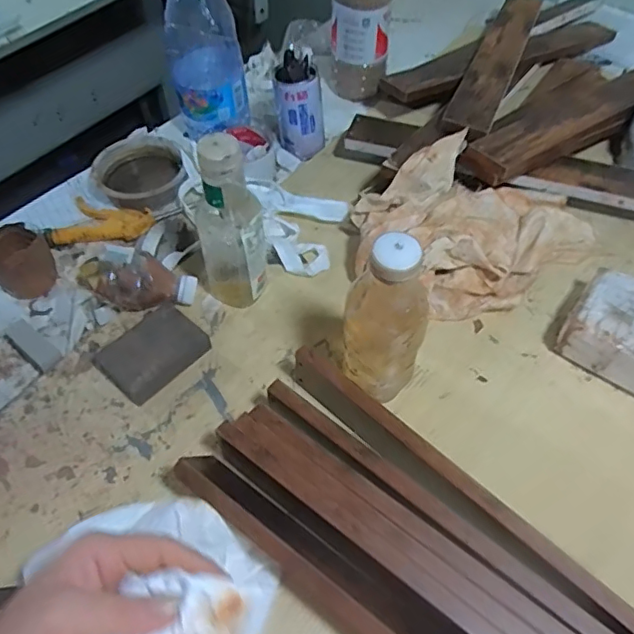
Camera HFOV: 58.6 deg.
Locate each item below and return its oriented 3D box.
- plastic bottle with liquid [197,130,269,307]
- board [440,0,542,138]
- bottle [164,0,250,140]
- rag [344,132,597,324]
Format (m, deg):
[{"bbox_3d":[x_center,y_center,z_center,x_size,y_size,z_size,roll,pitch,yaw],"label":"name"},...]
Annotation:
[{"bbox_3d":[-0.092,-0.087,0.595,0.071,0.214,0.050,-12,55,-7],"label":"plastic bottle with liquid"},{"bbox_3d":[0.270,-0.388,0.840,0.064,0.016,0.469,23,53,9],"label":"board"},{"bbox_3d":[-0.159,-0.373,0.773,0.091,0.205,0.103,-22,57,-15],"label":"bottle"},{"bbox_3d":[0.180,-0.107,0.664,0.284,0.091,0.194,-29,59,-18],"label":"rag"}]

